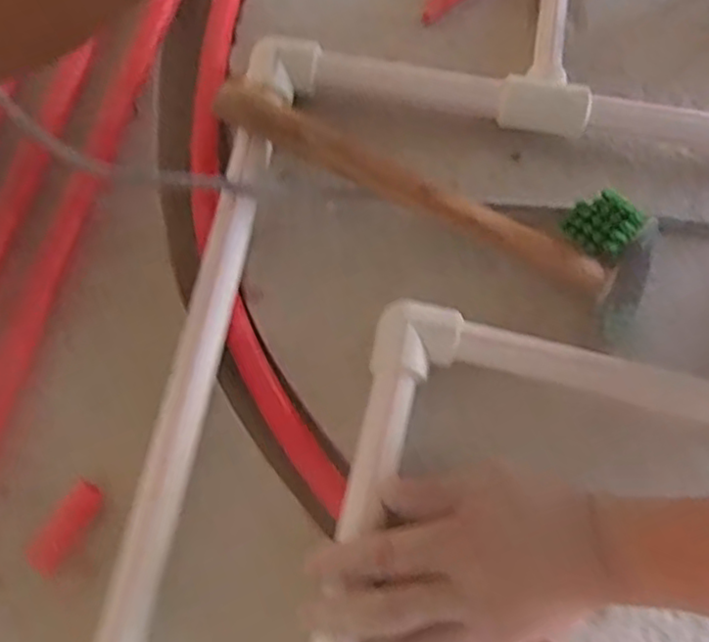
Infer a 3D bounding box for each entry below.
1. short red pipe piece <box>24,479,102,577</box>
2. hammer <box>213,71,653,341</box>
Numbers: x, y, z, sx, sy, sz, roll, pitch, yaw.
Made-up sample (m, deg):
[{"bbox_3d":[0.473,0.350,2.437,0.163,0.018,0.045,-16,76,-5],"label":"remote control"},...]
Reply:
[{"bbox_3d":[-0.173,0.123,0.412,0.019,0.015,0.056,31,73,9],"label":"short red pipe piece"},{"bbox_3d":[0.056,-0.099,0.463,0.307,0.032,0.078,29,72,9],"label":"hammer"}]

